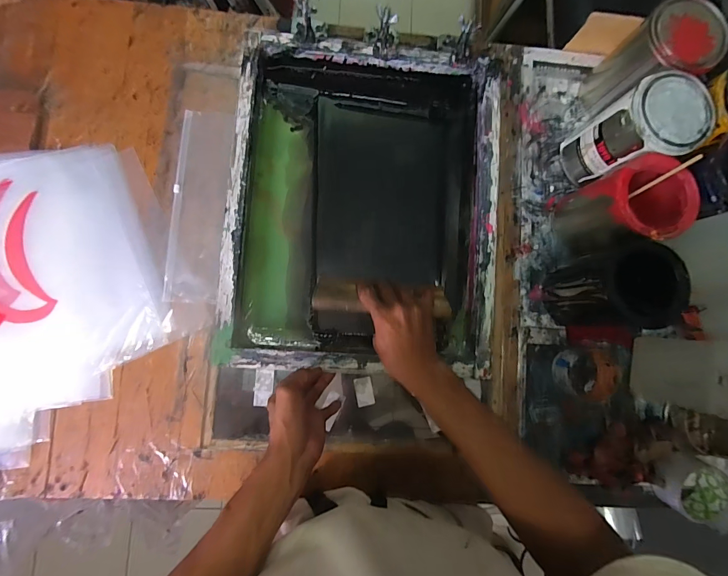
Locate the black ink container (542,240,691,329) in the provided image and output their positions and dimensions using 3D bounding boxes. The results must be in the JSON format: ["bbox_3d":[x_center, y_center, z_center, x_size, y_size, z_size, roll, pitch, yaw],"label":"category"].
[{"bbox_3d":[0.343,0.001,0.504,0.106,0.149,0.107,4,85,-4],"label":"black ink container"}]

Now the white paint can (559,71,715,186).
[{"bbox_3d":[0.386,-0.220,0.523,0.099,0.162,0.102,0,85,-4],"label":"white paint can"}]

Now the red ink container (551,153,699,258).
[{"bbox_3d":[0.360,-0.109,0.510,0.099,0.148,0.108,-22,87,-6],"label":"red ink container"}]

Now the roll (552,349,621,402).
[{"bbox_3d":[0.349,0.134,0.554,0.098,0.041,0.080,7,85,-4],"label":"roll"}]

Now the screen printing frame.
[{"bbox_3d":[0.001,-0.121,0.529,0.383,0.067,0.471,3,84,-6],"label":"screen printing frame"}]

